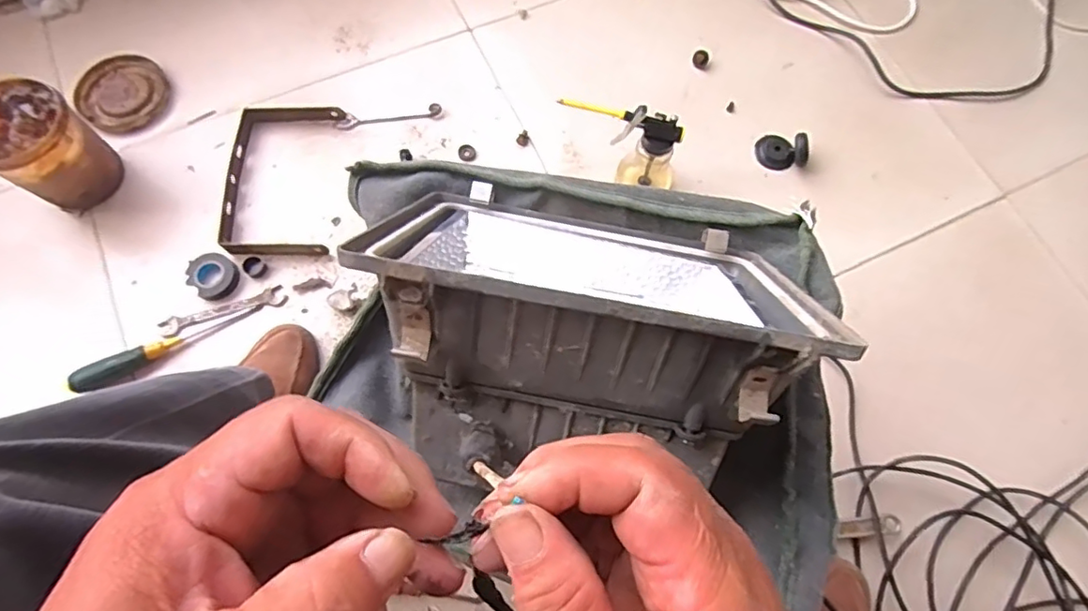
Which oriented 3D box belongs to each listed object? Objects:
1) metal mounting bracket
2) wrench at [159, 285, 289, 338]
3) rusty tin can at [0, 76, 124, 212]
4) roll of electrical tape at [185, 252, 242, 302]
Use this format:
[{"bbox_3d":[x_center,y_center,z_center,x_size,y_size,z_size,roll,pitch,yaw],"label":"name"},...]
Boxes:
[{"bbox_3d":[-0.360,-0.176,0.805,0.150,0.033,0.224,5,72,-1],"label":"metal mounting bracket"},{"bbox_3d":[-0.415,0.008,0.752,0.160,0.008,0.027,-18,73,-6],"label":"wrench"},{"bbox_3d":[-0.634,-0.199,0.747,0.112,0.143,0.114,1,72,-2],"label":"rusty tin can"},{"bbox_3d":[-0.432,-0.039,0.760,0.063,0.024,0.057,36,74,9],"label":"roll of electrical tape"}]

